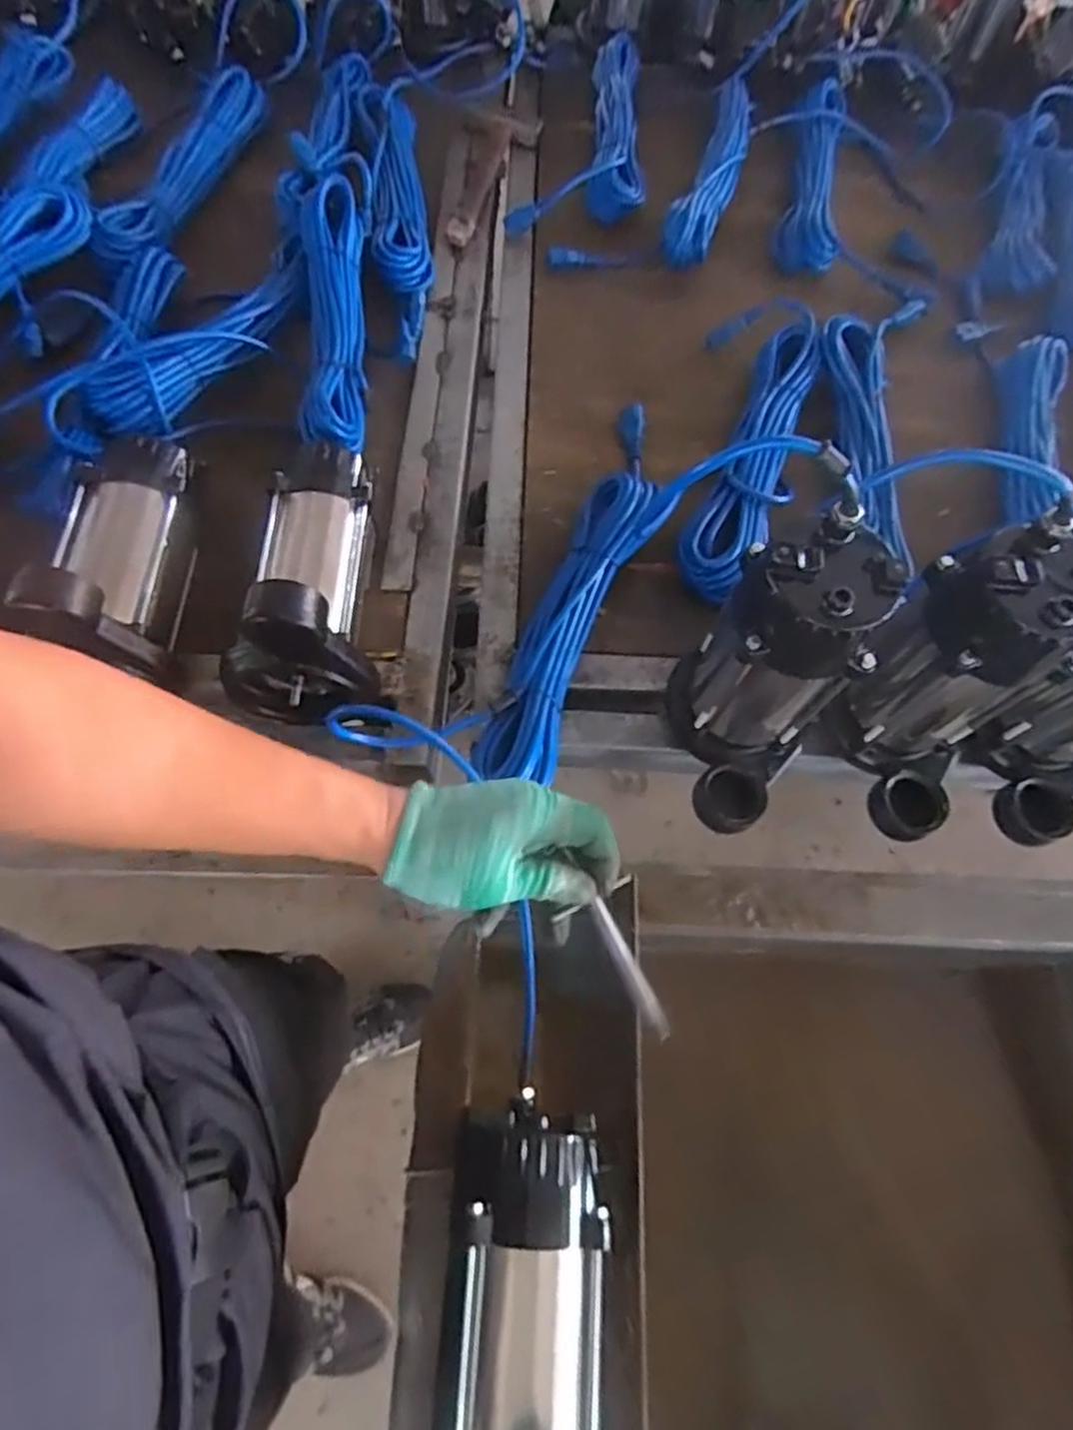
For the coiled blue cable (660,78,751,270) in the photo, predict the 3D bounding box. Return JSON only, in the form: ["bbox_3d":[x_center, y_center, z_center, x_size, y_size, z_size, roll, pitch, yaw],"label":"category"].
[{"bbox_3d":[0.225,-0.687,0.949,0.066,0.068,0.314,19,66,5],"label":"coiled blue cable"}]

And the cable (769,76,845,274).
[{"bbox_3d":[0.357,-0.697,0.970,0.084,0.067,0.325,13,65,2],"label":"cable"}]

